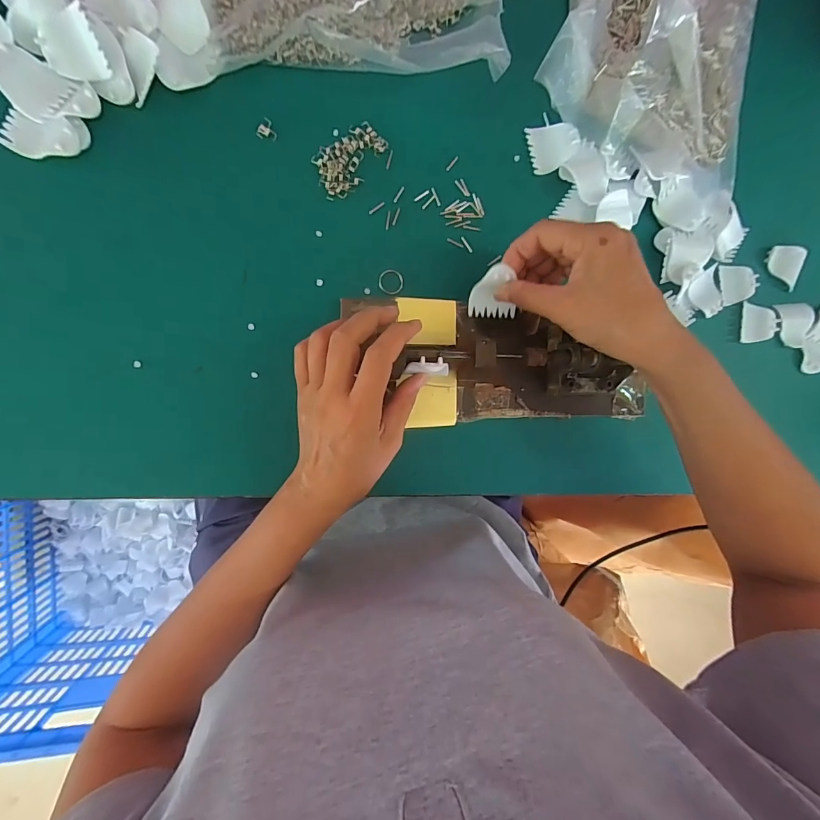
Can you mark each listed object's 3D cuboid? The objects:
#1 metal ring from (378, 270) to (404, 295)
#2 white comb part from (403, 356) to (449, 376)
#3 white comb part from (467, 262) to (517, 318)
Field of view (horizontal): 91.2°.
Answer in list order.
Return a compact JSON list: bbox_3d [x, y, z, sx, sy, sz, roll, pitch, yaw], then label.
[{"bbox_3d":[-0.016,-0.109,0.343,0.022,0.004,0.021,0,93,-9],"label":"metal ring"},{"bbox_3d":[0.014,-0.033,0.300,0.037,0.007,0.014,-2,93,-22],"label":"white comb part"},{"bbox_3d":[0.068,-0.094,0.328,0.037,0.048,0.009,4,61,9],"label":"white comb part"}]

